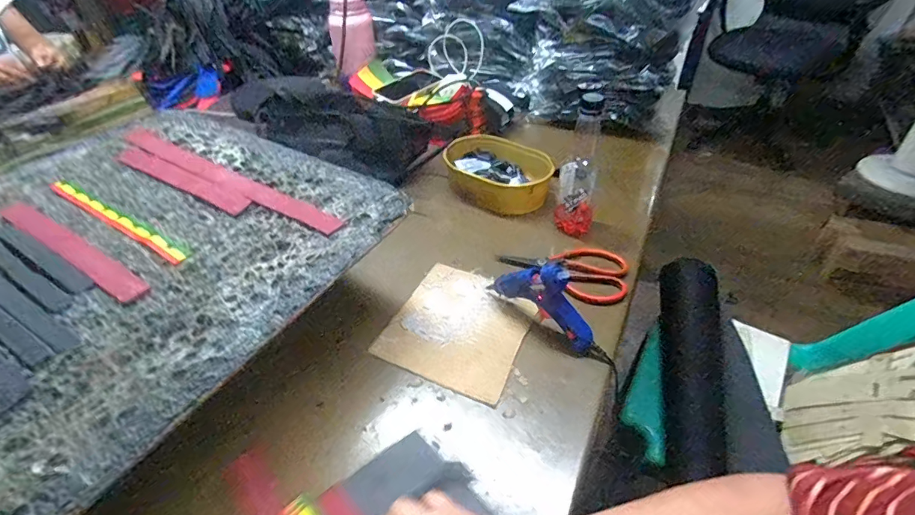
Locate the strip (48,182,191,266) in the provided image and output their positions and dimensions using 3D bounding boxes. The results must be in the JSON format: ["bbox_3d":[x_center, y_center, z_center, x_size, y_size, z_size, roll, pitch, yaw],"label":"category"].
[{"bbox_3d":[-0.380,-0.046,0.509,0.261,0.004,0.022,21,46,25],"label":"strip"}]

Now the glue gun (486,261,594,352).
[{"bbox_3d":[0.100,0.046,0.530,0.131,0.094,0.025,29,49,31],"label":"glue gun"}]

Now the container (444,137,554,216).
[{"bbox_3d":[0.067,-0.143,0.779,0.188,0.055,0.137,13,42,17],"label":"container"}]

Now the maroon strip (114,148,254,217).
[{"bbox_3d":[-0.335,-0.099,0.554,0.240,0.007,0.033,21,46,26],"label":"maroon strip"}]

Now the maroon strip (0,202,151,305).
[{"bbox_3d":[-0.404,-0.014,0.475,0.265,0.004,0.028,22,46,26],"label":"maroon strip"}]

